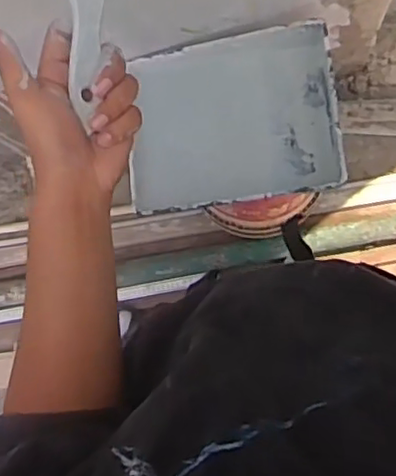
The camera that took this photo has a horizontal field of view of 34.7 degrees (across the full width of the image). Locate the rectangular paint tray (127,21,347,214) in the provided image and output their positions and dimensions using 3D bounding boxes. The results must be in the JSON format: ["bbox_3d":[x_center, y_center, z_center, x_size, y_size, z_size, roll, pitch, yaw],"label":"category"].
[{"bbox_3d":[0.054,-0.198,1.062,0.339,0.063,0.274,-7,86,5],"label":"rectangular paint tray"}]

